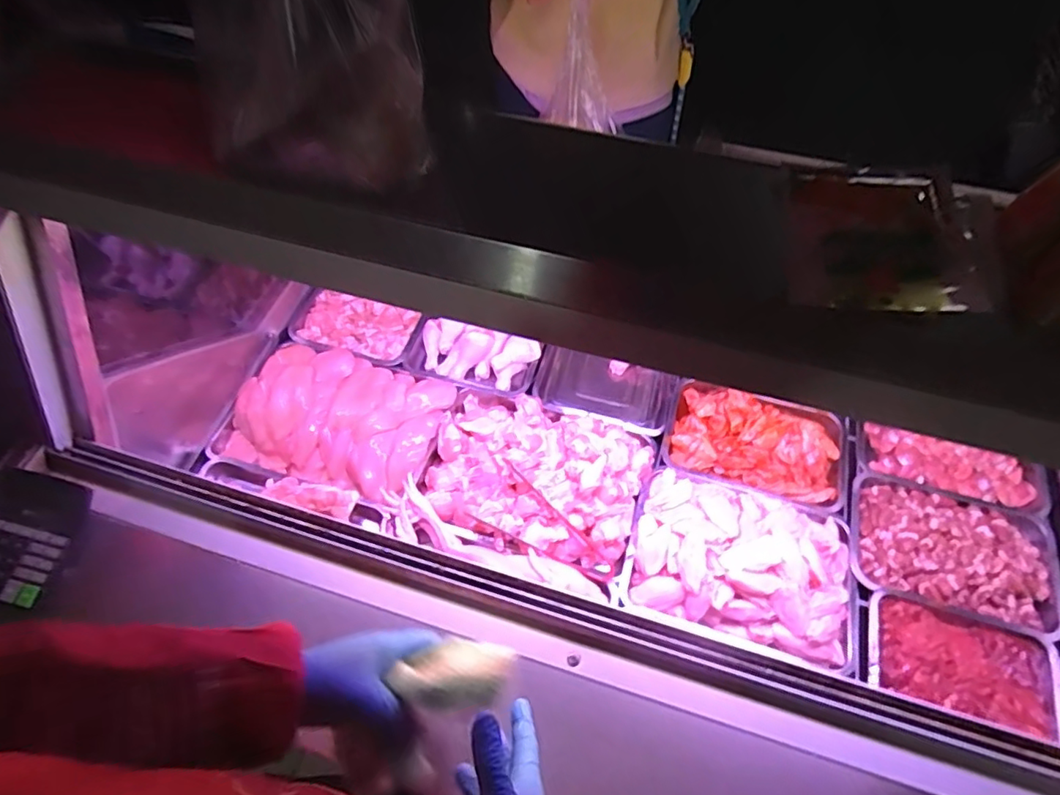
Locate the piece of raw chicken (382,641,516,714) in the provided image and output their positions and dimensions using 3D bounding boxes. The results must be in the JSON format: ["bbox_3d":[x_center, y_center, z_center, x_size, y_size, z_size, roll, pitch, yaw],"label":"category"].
[{"bbox_3d":[-0.060,0.227,0.468,0.092,0.025,0.050,-10,60,-4],"label":"piece of raw chicken"}]

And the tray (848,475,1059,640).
[{"bbox_3d":[0.681,0.238,0.916,0.309,0.047,0.208,13,61,9],"label":"tray"}]

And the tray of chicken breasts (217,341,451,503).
[{"bbox_3d":[-0.347,0.036,1.022,0.368,0.060,0.273,14,62,10],"label":"tray of chicken breasts"}]

